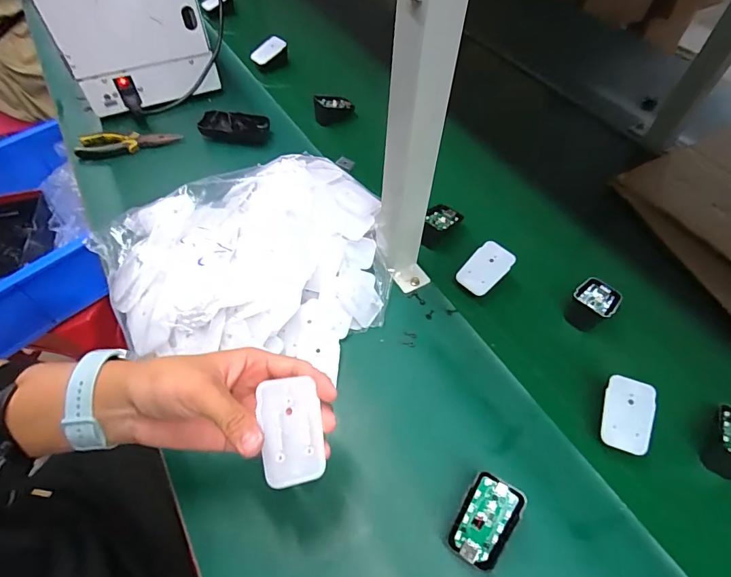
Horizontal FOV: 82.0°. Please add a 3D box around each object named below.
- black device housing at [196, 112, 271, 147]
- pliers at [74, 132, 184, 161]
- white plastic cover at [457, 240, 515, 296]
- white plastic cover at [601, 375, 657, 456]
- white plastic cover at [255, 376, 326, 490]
[{"bbox_3d":[-0.215,-0.262,0.684,0.109,0.024,0.047,6,56,4],"label":"black device housing"},{"bbox_3d":[-0.378,-0.226,0.666,0.154,0.021,0.046,0,55,-1],"label":"pliers"},{"bbox_3d":[0.146,-0.025,0.515,0.067,0.010,0.045,-46,68,-5],"label":"white plastic cover"},{"bbox_3d":[0.256,0.123,0.409,0.044,0.004,0.069,16,74,13],"label":"white plastic cover"},{"bbox_3d":[-0.052,0.099,0.290,0.041,0.005,0.067,-1,71,-30],"label":"white plastic cover"}]

